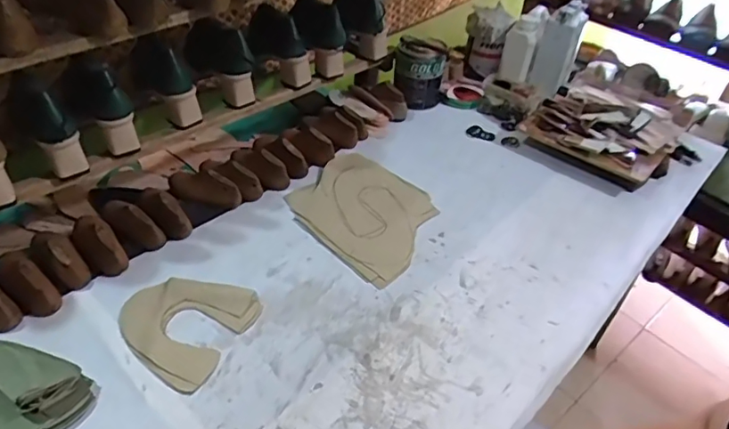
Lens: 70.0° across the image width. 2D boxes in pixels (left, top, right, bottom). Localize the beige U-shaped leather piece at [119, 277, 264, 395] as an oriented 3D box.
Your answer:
[{"bbox_3d":[-0.247,0.143,0.716,0.161,0.012,0.163,20,44,18],"label":"beige U-shaped leather piece"}]

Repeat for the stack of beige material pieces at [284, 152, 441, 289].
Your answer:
[{"bbox_3d":[0.004,-0.010,0.902,0.251,0.011,0.229,30,48,27],"label":"stack of beige material pieces"}]

